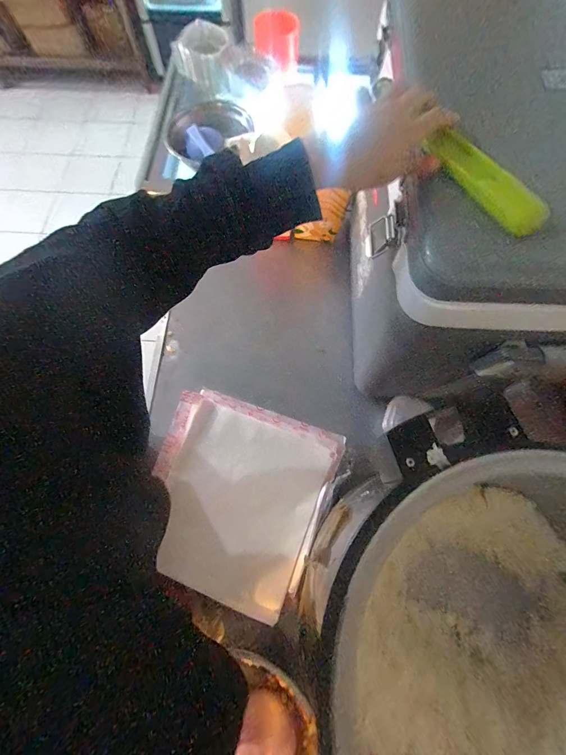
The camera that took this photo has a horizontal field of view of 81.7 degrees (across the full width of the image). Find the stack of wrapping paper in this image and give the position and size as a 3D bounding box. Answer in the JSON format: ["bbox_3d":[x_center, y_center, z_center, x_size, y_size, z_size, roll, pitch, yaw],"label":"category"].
[{"bbox_3d":[-0.082,0.199,0.561,0.286,0.055,0.294,19,70,9],"label":"stack of wrapping paper"}]

